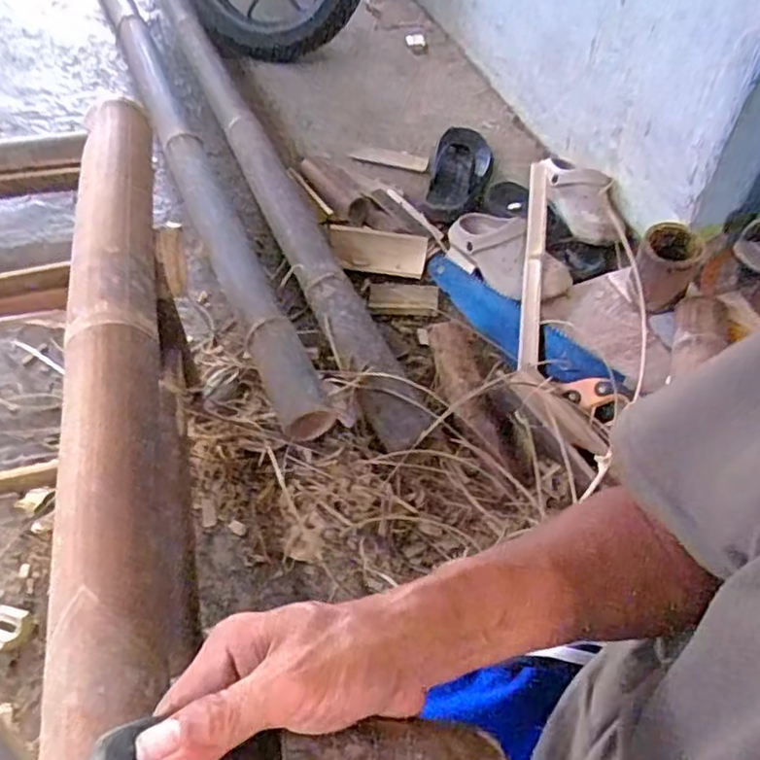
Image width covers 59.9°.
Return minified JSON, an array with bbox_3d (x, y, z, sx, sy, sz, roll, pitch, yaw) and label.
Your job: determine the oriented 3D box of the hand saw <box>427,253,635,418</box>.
[{"bbox_3d":[0.207,-0.083,1.032,0.097,0.029,0.408,-37,61,-25],"label":"hand saw"}]

